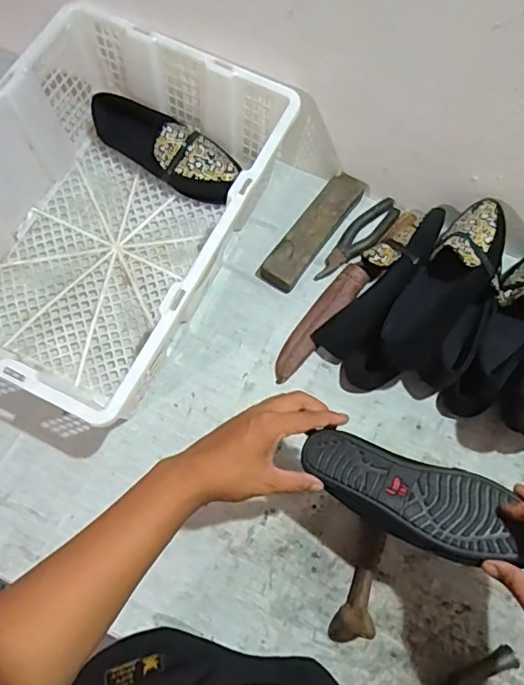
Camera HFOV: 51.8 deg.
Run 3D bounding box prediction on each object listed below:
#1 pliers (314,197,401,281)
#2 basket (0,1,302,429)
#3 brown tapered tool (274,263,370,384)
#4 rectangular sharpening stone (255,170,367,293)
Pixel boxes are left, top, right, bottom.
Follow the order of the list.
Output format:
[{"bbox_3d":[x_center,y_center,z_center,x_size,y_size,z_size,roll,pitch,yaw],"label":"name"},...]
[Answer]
[{"bbox_3d":[0.144,-0.150,0.790,0.048,0.017,0.167,36,75,10],"label":"pliers"},{"bbox_3d":[-0.200,-0.168,0.706,0.346,0.162,0.493,27,74,7],"label":"basket"},{"bbox_3d":[0.078,-0.030,0.749,0.040,0.020,0.193,38,75,10],"label":"brown tapered tool"},{"bbox_3d":[0.074,-0.162,0.775,0.053,0.025,0.201,36,75,10],"label":"rectangular sharpening stone"}]

